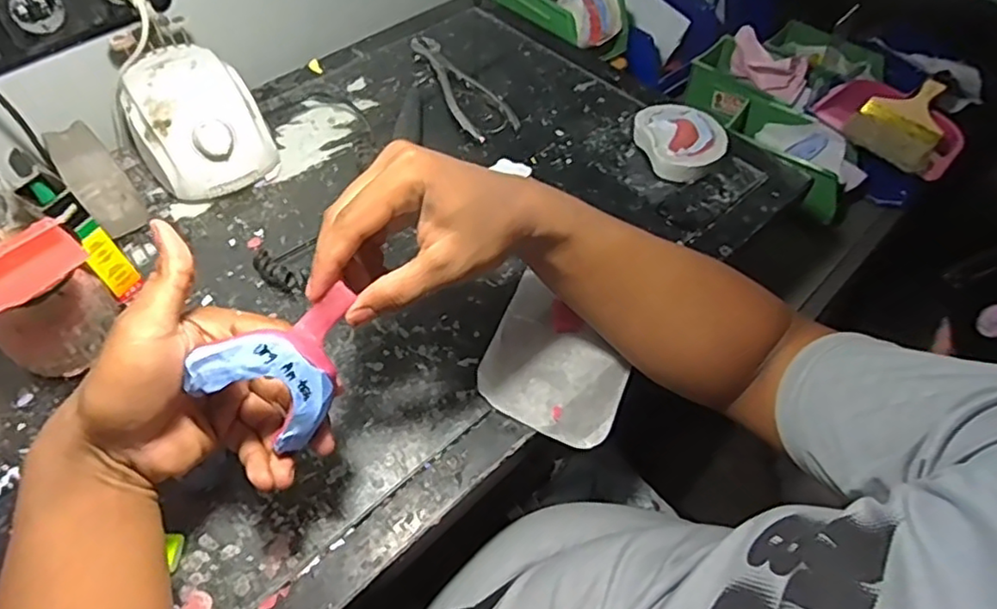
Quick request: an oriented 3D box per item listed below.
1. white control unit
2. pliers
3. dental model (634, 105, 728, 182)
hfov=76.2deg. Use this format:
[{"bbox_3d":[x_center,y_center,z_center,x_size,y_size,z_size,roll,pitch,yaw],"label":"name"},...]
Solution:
[{"bbox_3d":[-0.278,-0.170,0.591,0.109,0.080,0.137,-29,60,-22],"label":"white control unit"},{"bbox_3d":[-0.051,-0.242,0.698,0.056,0.010,0.199,-27,59,-21],"label":"pliers"},{"bbox_3d":[0.176,-0.160,0.630,0.088,0.034,0.078,22,56,13],"label":"dental model"}]

